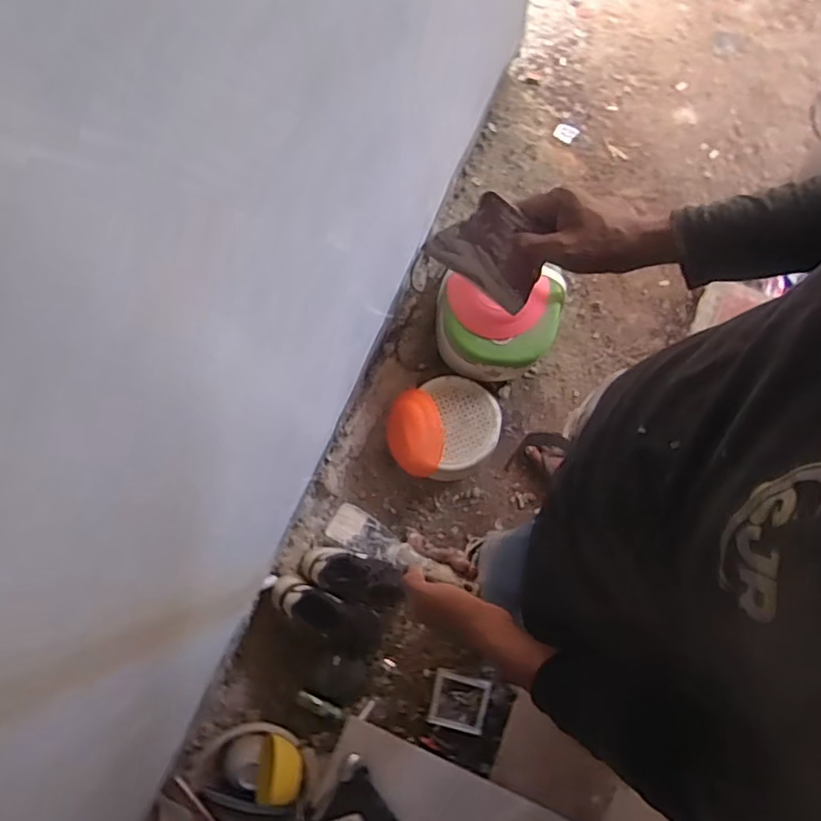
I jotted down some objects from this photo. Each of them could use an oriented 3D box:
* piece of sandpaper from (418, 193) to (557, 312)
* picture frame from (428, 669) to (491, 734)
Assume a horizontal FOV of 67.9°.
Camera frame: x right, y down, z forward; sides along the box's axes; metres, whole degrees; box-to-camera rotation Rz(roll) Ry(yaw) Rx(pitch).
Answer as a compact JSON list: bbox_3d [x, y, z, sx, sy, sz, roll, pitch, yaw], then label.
[{"bbox_3d":[0.083,-0.152,0.590,0.114,0.083,0.008,30,35,-22],"label":"piece of sandpaper"},{"bbox_3d":[0.115,0.685,1.436,0.127,0.020,0.122,11,74,5],"label":"picture frame"}]

